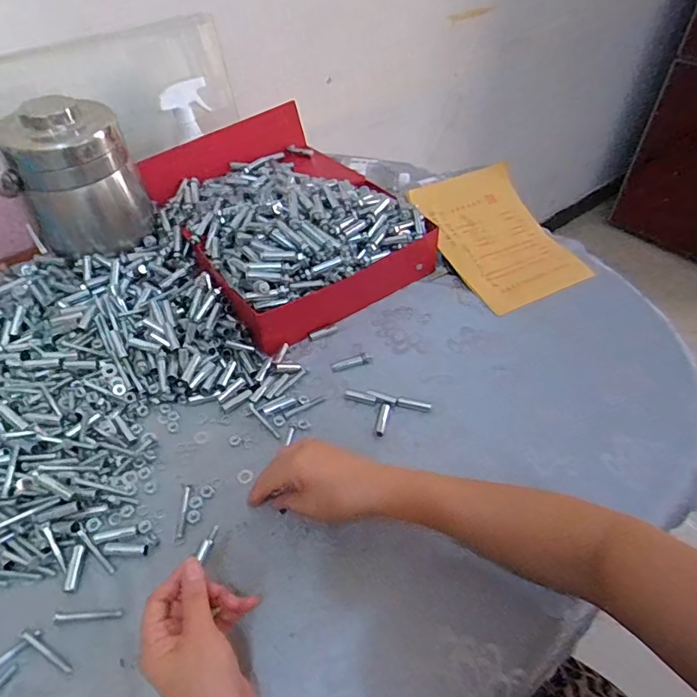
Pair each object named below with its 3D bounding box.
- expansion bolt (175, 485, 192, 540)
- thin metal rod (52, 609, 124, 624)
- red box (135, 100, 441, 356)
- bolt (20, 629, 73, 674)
[{"bbox_3d":[-0.165,0.163,0.492,0.008,0.006,0.053,-1,48,-1],"label":"expansion bolt"},{"bbox_3d":[-0.230,0.235,0.434,0.058,0.004,0.009,-2,48,-2],"label":"thin metal rod"},{"bbox_3d":[-0.096,-0.208,0.739,0.293,0.136,0.385,-29,54,-23],"label":"red box"},{"bbox_3d":[-0.253,0.252,0.412,0.058,0.004,0.007,23,52,19],"label":"bolt"}]

